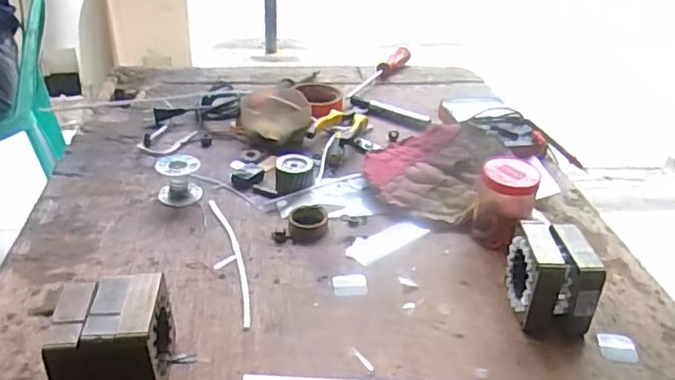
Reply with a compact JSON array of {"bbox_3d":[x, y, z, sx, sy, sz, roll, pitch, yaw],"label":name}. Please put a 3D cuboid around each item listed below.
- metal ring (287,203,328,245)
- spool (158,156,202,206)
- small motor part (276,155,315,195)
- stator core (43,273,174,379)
[{"bbox_3d":[-0.031,0.035,0.664,0.043,0.020,0.047,0,32,-4],"label":"metal ring"},{"bbox_3d":[-0.180,-0.013,0.703,0.049,0.041,0.045,-6,33,-14],"label":"spool"},{"bbox_3d":[-0.050,-0.017,0.730,0.043,0.035,0.040,-2,32,-8],"label":"small motor part"},{"bbox_3d":[-0.167,0.118,0.463,0.070,0.080,0.081,-1,32,-5],"label":"stator core"}]

